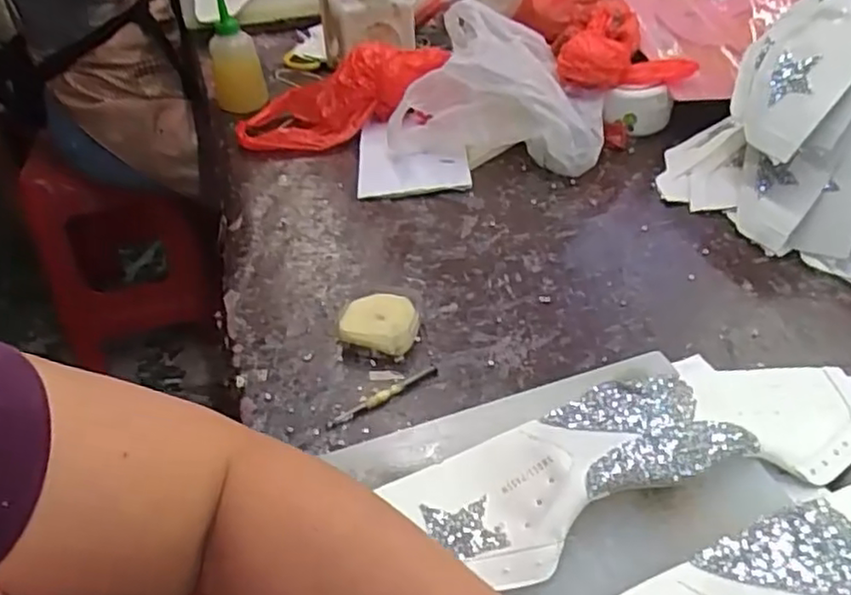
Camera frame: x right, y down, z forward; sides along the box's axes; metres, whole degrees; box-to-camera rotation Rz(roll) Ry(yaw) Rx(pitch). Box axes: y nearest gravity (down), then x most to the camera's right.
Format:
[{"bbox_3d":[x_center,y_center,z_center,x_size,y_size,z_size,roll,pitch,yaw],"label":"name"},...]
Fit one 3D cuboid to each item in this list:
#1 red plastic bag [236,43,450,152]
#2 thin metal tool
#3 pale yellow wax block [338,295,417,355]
[{"bbox_3d":[-0.103,-0.262,0.863,0.285,0.087,0.119,-26,41,0],"label":"red plastic bag"},{"bbox_3d":[-0.032,0.076,0.521,0.094,0.007,0.008,-25,43,-22],"label":"thin metal tool"},{"bbox_3d":[-0.036,0.023,0.572,0.063,0.028,0.055,3,40,10],"label":"pale yellow wax block"}]

